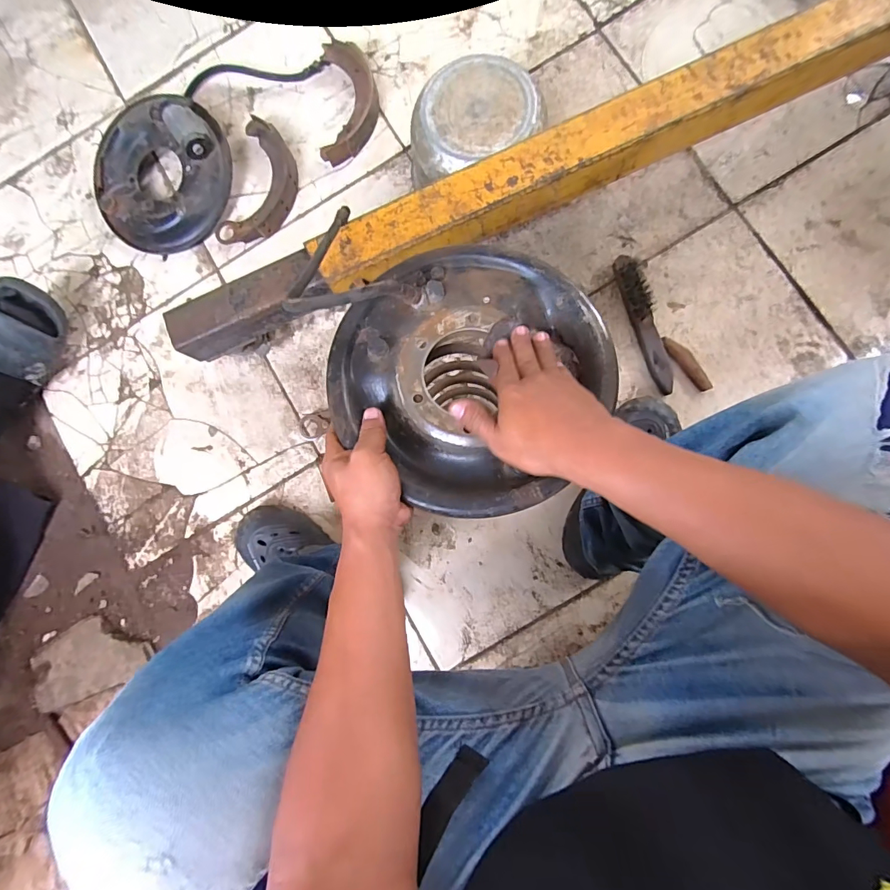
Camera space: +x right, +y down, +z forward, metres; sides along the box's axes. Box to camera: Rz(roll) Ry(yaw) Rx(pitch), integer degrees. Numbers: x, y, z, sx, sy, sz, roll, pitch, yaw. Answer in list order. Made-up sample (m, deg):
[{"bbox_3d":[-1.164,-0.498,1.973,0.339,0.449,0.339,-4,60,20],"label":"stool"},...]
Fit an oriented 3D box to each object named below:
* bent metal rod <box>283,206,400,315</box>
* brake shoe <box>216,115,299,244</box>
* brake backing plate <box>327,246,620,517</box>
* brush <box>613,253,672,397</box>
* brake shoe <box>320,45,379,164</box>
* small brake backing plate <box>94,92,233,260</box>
[{"bbox_3d":[-0.110,-0.226,0.496,0.106,0.016,0.306,-14,42,4],"label":"bent metal rod"},{"bbox_3d":[-0.331,-0.468,0.785,0.120,0.031,0.226,16,88,5],"label":"brake shoe"},{"bbox_3d":[0.023,-0.075,0.411,0.245,0.057,0.246,0,87,5],"label":"brake backing plate"},{"bbox_3d":[0.323,-0.195,0.692,0.035,0.044,0.227,-19,86,3],"label":"brush"},{"bbox_3d":[-0.172,-0.615,0.777,0.101,0.031,0.216,0,87,5],"label":"brake shoe"},{"bbox_3d":[-0.515,-0.491,0.772,0.250,0.090,0.260,0,87,5],"label":"small brake backing plate"}]

